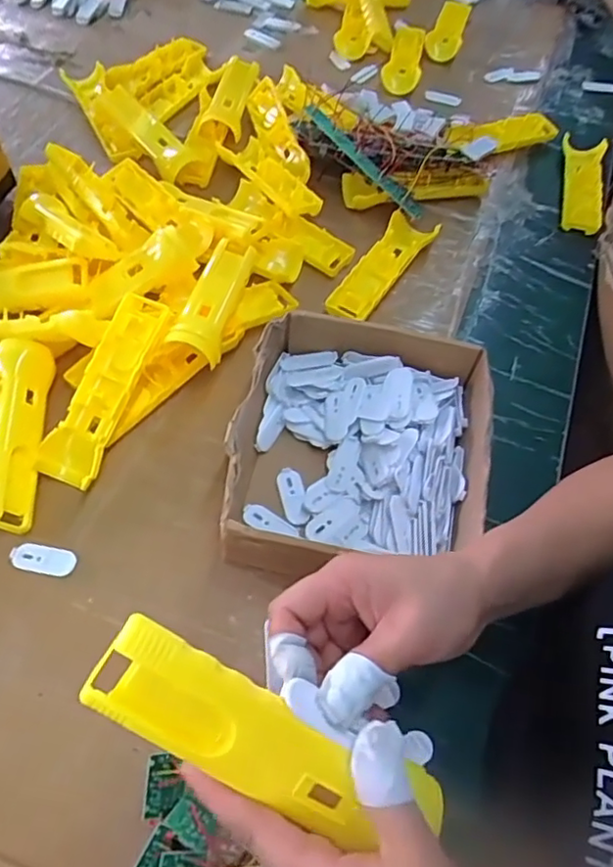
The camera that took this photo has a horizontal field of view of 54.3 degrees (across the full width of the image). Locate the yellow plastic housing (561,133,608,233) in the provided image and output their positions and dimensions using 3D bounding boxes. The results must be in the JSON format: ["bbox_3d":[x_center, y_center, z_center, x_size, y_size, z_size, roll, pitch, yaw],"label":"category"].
[{"bbox_3d":[0.332,-0.302,0.717,0.047,0.013,0.153,10,70,5],"label":"yellow plastic housing"}]

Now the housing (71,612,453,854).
[{"bbox_3d":[-0.017,0.134,0.257,0.156,0.021,0.038,33,55,-6],"label":"housing"}]

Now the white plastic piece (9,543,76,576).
[{"bbox_3d":[-0.200,0.095,0.453,0.051,0.005,0.020,10,57,4],"label":"white plastic piece"}]

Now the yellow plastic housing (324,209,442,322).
[{"bbox_3d":[0.077,-0.173,0.617,0.046,0.015,0.154,39,68,2],"label":"yellow plastic housing"}]

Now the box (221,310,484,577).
[{"bbox_3d":[0.040,0.006,0.472,0.191,0.064,0.206,9,57,3],"label":"box"}]

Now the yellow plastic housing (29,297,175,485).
[{"bbox_3d":[-0.162,-0.036,0.494,0.049,0.025,0.165,23,83,14],"label":"yellow plastic housing"}]

